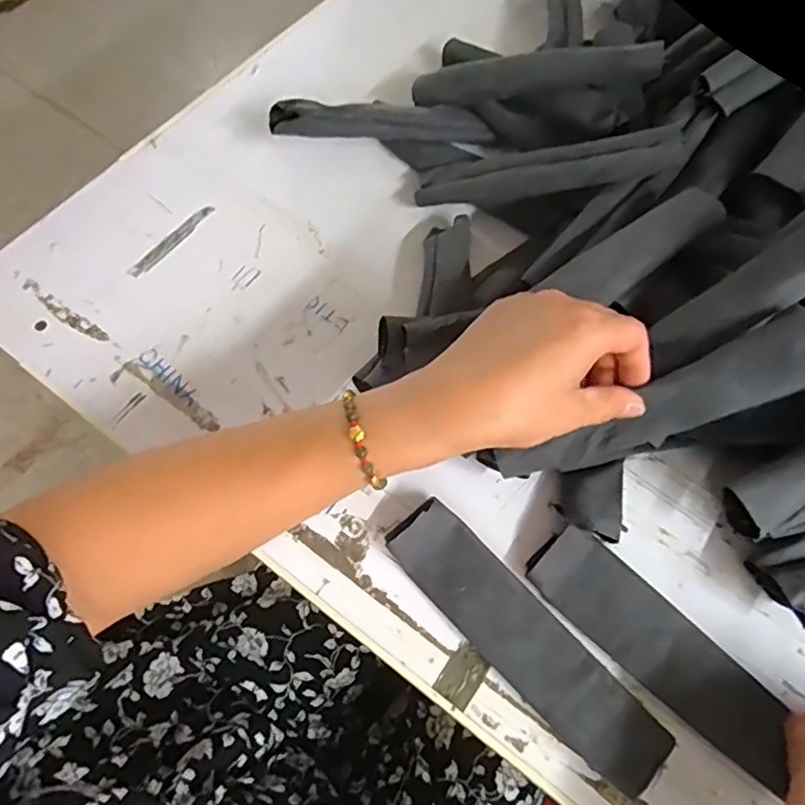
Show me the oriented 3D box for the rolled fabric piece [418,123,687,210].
[{"bbox_3d":[0.099,-0.167,0.435,0.183,0.022,0.032,0,64,26],"label":"rolled fabric piece"}]

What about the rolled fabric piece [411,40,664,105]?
[{"bbox_3d":[0.097,-0.247,0.457,0.181,0.028,0.022,6,65,24],"label":"rolled fabric piece"}]

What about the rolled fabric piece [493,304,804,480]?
[{"bbox_3d":[0.143,0.006,0.343,0.182,0.011,0.037,-29,95,24],"label":"rolled fabric piece"}]

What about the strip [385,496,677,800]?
[{"bbox_3d":[0.068,0.134,0.347,0.181,0.020,0.044,43,72,14],"label":"strip"}]

